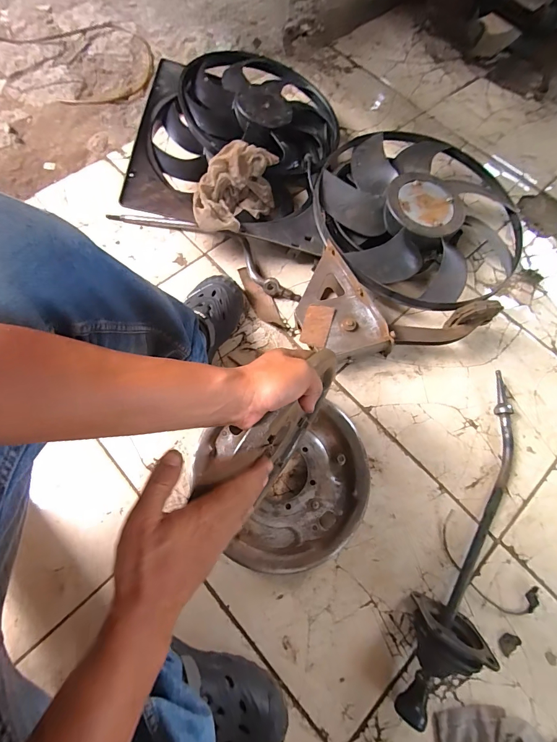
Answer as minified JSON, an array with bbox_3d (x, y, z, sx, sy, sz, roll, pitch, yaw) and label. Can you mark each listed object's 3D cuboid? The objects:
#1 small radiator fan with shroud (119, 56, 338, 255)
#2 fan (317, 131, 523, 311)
[{"bbox_3d":[-0.079,-0.525,0.809,0.416,0.140,0.536,10,69,1],"label":"small radiator fan with shroud"},{"bbox_3d":[0.309,-0.340,0.771,0.442,0.095,0.444,1,69,-3],"label":"fan"}]

